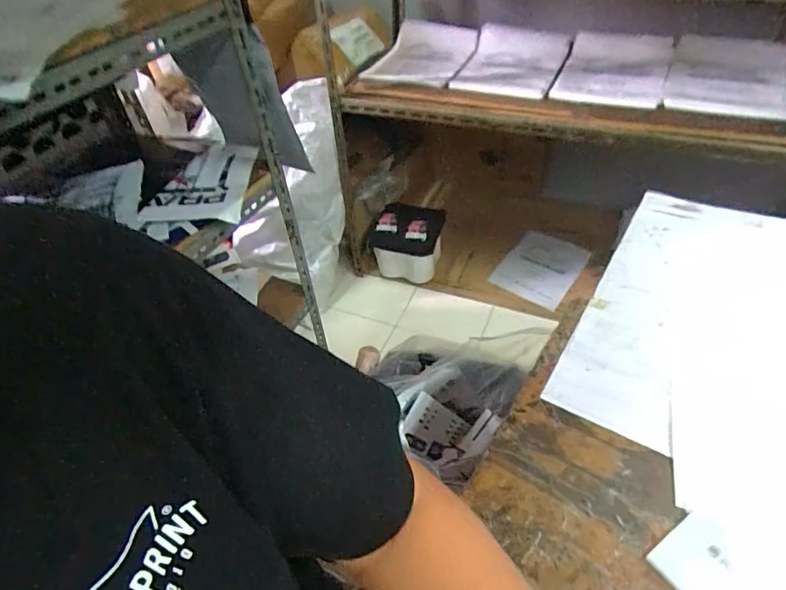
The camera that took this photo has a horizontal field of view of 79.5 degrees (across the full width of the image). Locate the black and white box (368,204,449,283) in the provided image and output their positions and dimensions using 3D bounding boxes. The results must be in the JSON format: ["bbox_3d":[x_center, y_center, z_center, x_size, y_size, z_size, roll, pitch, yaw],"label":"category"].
[{"bbox_3d":[0.057,-0.195,1.840,0.262,0.208,0.219,10,47,17],"label":"black and white box"}]

